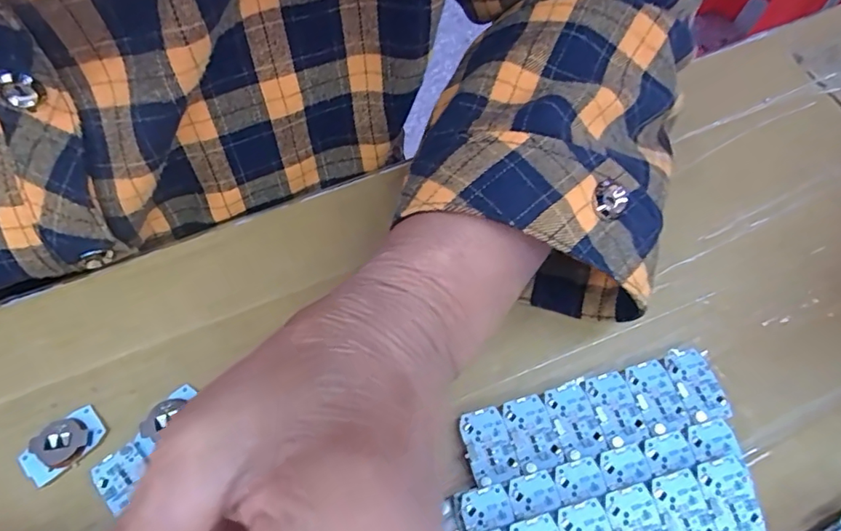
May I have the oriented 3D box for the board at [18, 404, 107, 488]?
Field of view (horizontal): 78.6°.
[{"bbox_3d":[-0.140,0.069,0.200,0.029,0.005,0.018,-42,72,-18],"label":"board"}]

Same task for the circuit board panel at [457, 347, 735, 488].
[{"bbox_3d":[0.070,0.061,0.208,0.107,0.006,0.029,-14,66,-7],"label":"circuit board panel"}]

